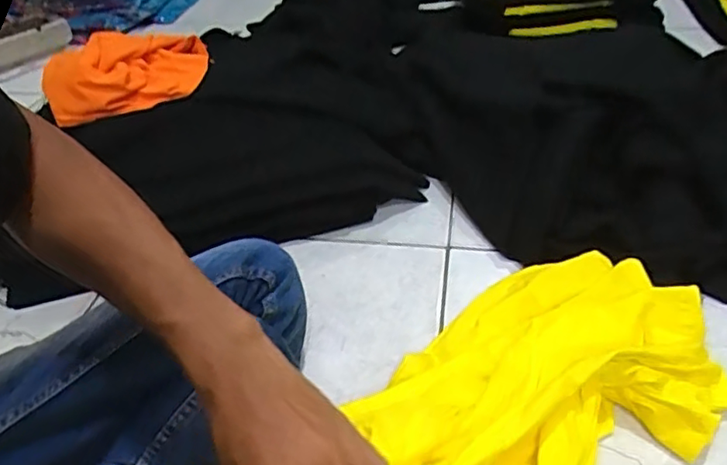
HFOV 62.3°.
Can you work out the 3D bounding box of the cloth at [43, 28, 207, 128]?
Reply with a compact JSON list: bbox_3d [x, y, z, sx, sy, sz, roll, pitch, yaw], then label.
[{"bbox_3d":[-0.309,-0.227,0.806,0.226,0.065,0.168,-21,41,-19],"label":"cloth"}]

